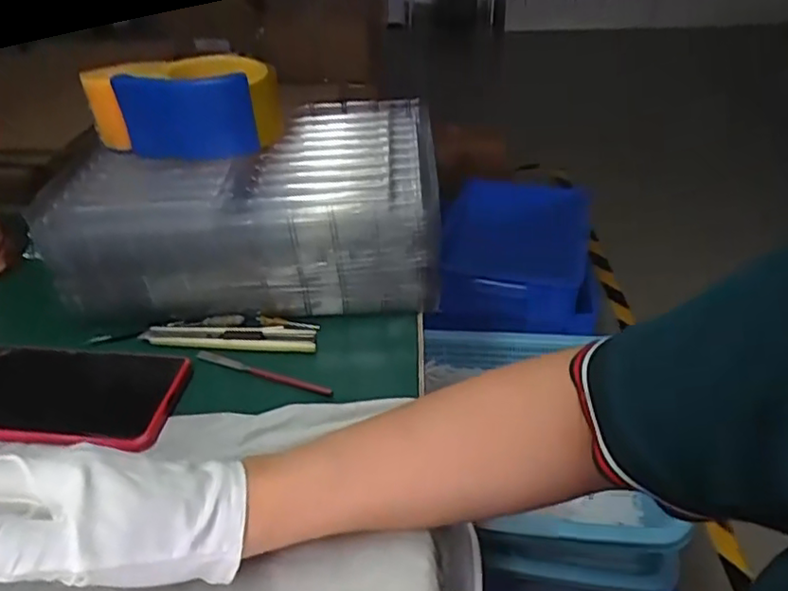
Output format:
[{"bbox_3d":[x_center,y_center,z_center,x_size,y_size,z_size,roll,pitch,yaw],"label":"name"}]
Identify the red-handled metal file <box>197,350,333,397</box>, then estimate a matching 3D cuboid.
[{"bbox_3d":[-0.091,0.053,0.444,0.108,0.007,0.008,13,40,20],"label":"red-handled metal file"}]

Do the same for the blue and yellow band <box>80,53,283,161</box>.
[{"bbox_3d":[-0.163,-0.148,0.498,0.138,0.063,0.072,5,38,11],"label":"blue and yellow band"}]

